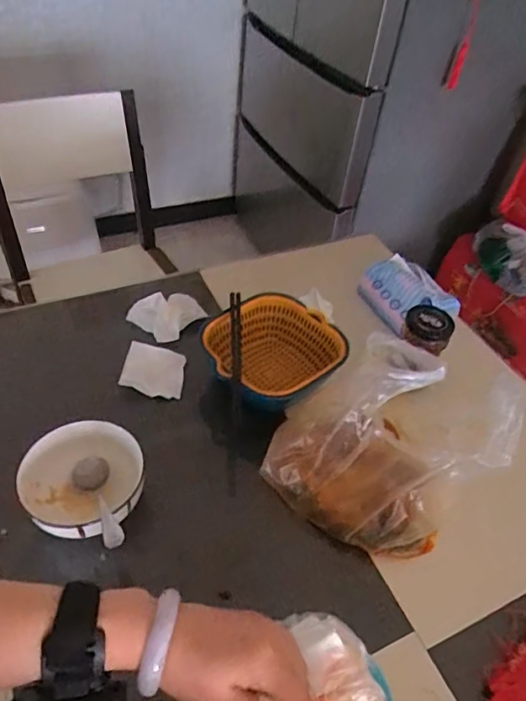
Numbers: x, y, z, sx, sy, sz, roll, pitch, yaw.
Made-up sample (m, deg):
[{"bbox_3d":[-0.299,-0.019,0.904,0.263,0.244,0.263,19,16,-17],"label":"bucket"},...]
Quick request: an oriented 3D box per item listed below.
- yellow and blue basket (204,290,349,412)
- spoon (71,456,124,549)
[{"bbox_3d":[0.008,0.021,0.744,0.178,0.111,0.169,3,45,-3],"label":"yellow and blue basket"},{"bbox_3d":[-0.168,0.151,0.534,0.040,0.026,0.160,-18,16,-22],"label":"spoon"}]

